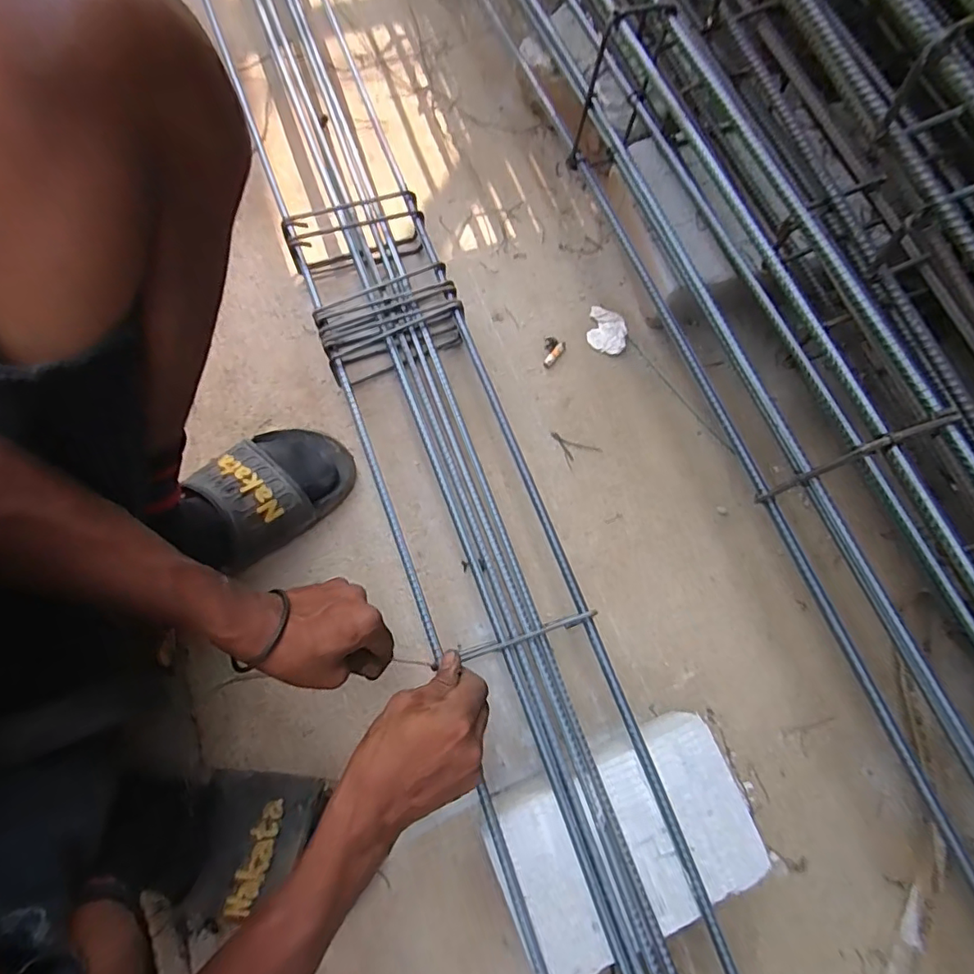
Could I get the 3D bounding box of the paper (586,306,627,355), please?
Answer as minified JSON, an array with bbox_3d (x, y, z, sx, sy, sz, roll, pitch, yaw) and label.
[{"bbox_3d":[0.137,-0.178,0.632,0.042,0.010,0.054,11,74,2],"label":"paper"}]

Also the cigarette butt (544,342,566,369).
[{"bbox_3d":[0.077,-0.149,0.622,0.010,0.006,0.035,38,76,9],"label":"cigarette butt"}]

